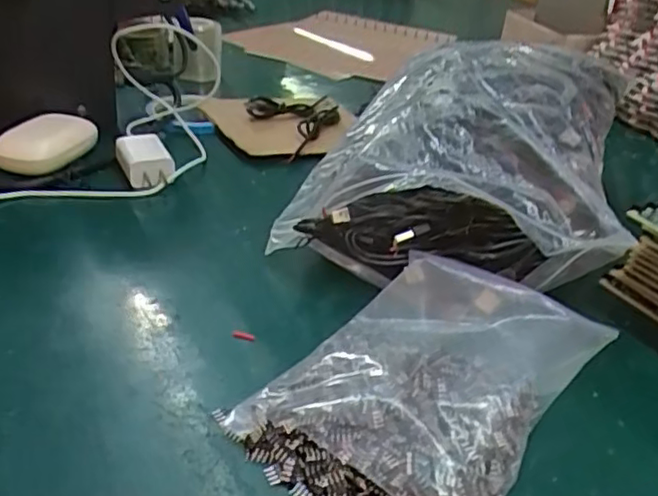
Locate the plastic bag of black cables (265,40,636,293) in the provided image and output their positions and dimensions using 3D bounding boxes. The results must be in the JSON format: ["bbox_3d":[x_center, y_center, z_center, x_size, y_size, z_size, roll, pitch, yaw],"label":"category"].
[{"bbox_3d":[0.105,-0.077,0.491,0.217,0.119,0.272,13,32,12],"label":"plastic bag of black cables"}]

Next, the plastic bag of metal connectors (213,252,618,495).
[{"bbox_3d":[0.051,0.065,0.329,0.124,0.037,0.175,26,36,30],"label":"plastic bag of metal connectors"}]

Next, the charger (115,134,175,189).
[{"bbox_3d":[-0.151,-0.071,0.518,0.038,0.026,0.049,-12,35,-28],"label":"charger"}]

